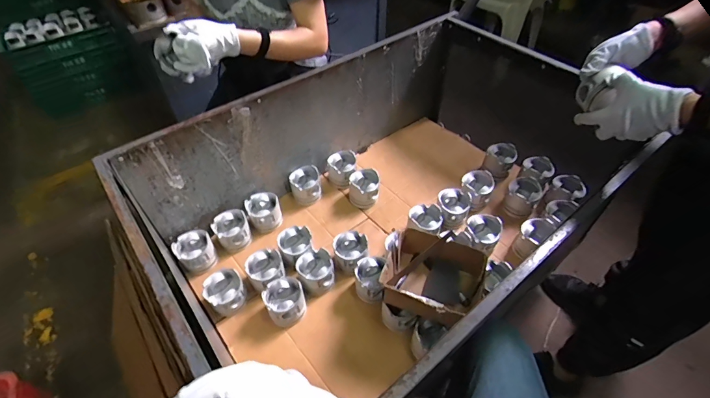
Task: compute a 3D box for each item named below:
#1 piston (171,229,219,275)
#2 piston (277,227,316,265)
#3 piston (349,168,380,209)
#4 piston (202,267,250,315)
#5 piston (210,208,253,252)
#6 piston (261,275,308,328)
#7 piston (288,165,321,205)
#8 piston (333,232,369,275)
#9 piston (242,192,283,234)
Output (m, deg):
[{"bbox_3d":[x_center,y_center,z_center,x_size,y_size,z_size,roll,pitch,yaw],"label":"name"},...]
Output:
[{"bbox_3d":[-0.427,0.145,0.999,0.103,0.082,0.090,33,57,27],"label":"piston"},{"bbox_3d":[-0.157,0.128,1.001,0.092,0.068,0.098,-22,52,-17],"label":"piston"},{"bbox_3d":[0.028,-0.034,1.136,0.096,0.091,0.098,-1,49,1],"label":"piston"},{"bbox_3d":[-0.321,0.234,0.922,0.087,0.084,0.095,-1,49,1],"label":"piston"},{"bbox_3d":[-0.344,0.088,1.043,0.092,0.079,0.095,-1,49,1],"label":"piston"},{"bbox_3d":[-0.169,0.250,0.900,0.091,0.072,0.091,-1,49,1],"label":"piston"},{"bbox_3d":[-0.154,-0.042,1.148,0.094,0.077,0.103,-6,49,-4],"label":"piston"},{"bbox_3d":[-0.011,0.150,0.995,0.095,0.080,0.110,-9,49,-6],"label":"piston"},{"bbox_3d":[-0.263,0.038,1.084,0.094,0.068,0.099,-20,51,-16],"label":"piston"}]

